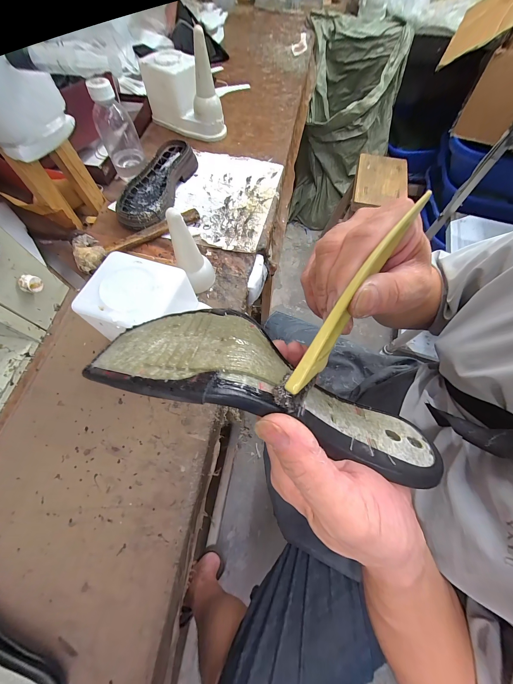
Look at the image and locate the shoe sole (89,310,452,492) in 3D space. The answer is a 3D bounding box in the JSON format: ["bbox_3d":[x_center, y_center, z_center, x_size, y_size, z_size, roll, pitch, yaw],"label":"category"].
[{"bbox_3d":[0.016,0.028,0.156,0.227,0.069,0.070,23,66,-7],"label":"shoe sole"}]

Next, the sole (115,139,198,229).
[{"bbox_3d":[-0.212,-0.336,0.513,0.095,0.039,0.246,13,66,3],"label":"sole"}]

